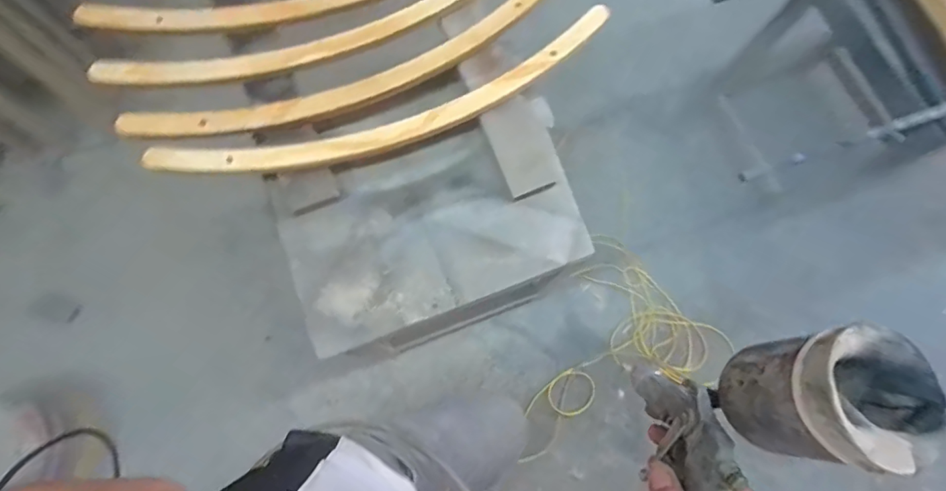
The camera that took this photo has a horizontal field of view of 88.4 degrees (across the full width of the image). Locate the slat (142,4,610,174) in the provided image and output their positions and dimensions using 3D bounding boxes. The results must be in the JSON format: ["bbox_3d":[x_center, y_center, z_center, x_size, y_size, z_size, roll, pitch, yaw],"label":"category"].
[{"bbox_3d":[-0.137,-0.249,0.898,0.867,0.031,0.125,-20,91,-7],"label":"slat"}]

